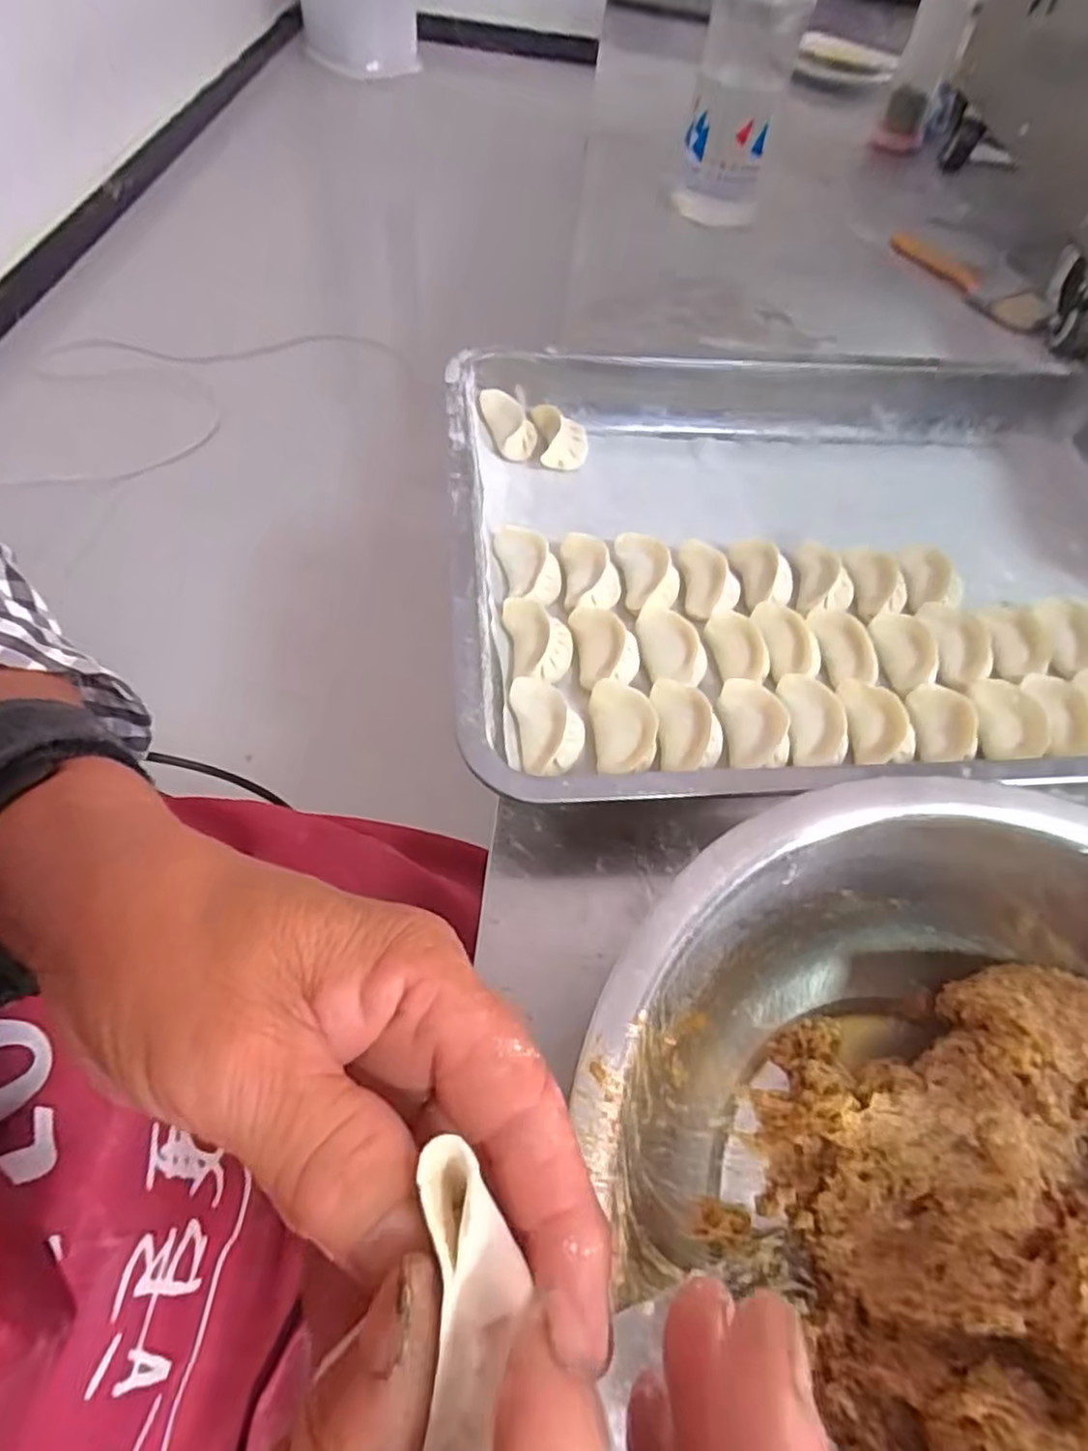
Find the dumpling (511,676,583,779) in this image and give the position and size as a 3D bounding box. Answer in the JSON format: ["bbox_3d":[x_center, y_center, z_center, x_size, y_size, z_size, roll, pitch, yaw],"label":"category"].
[{"bbox_3d":[0.003,0.000,0.346,0.032,0.015,0.052,-7,58,-10],"label":"dumpling"}]

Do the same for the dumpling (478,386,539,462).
[{"bbox_3d":[-0.023,-0.208,0.487,0.030,0.028,0.043,-20,61,-17],"label":"dumpling"}]

